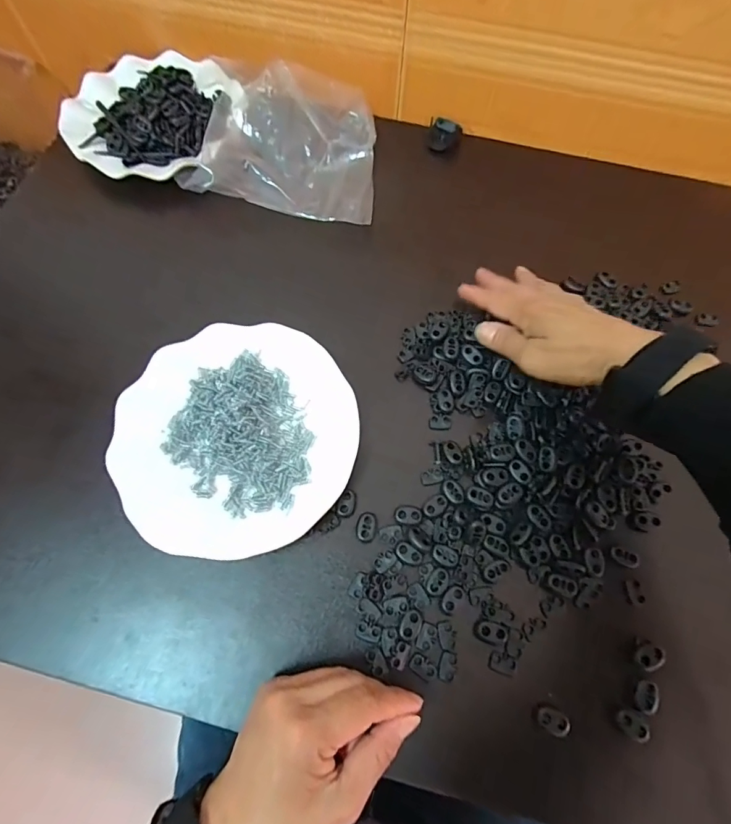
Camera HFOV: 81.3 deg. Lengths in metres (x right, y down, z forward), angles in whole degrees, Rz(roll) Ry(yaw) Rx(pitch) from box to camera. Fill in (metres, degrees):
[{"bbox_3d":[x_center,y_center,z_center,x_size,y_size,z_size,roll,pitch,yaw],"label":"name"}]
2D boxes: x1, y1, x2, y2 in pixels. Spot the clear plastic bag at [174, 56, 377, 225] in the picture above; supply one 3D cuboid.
[{"bbox_3d":[-0.077,-0.286,0.433,0.194,0.032,0.178,14,70,4],"label":"clear plastic bag"}]

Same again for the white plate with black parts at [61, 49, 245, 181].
[{"bbox_3d":[-0.228,-0.324,0.449,0.174,0.034,0.180,24,71,8],"label":"white plate with black parts"}]

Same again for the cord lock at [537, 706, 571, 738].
[{"bbox_3d":[0.125,0.205,0.281,0.021,0.007,0.014,31,72,10],"label":"cord lock"}]

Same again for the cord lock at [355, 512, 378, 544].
[{"bbox_3d":[0.001,0.088,0.326,0.016,0.004,0.022,18,70,5],"label":"cord lock"}]

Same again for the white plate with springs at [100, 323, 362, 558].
[{"bbox_3d":[-0.099,0.016,0.337,0.178,0.022,0.184,0,70,-1],"label":"white plate with springs"}]

